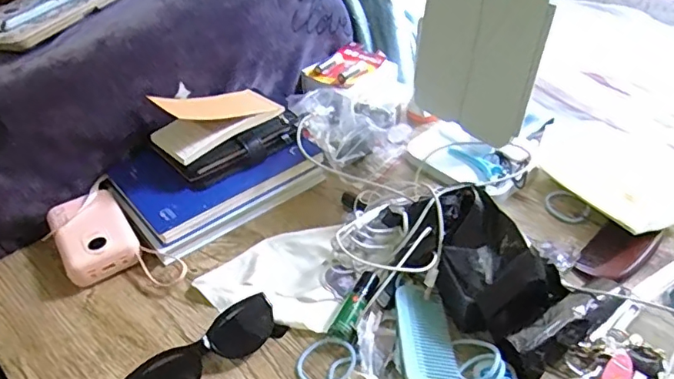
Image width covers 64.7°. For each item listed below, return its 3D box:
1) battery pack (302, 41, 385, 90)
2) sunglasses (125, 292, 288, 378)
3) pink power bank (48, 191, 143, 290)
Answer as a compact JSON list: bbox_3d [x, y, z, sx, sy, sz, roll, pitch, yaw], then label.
[{"bbox_3d":[0.017,-0.179,0.776,0.072,0.025,0.108,28,49,32],"label":"battery pack"},{"bbox_3d":[-0.111,0.139,0.445,0.138,0.027,0.040,-30,48,-28],"label":"sunglasses"},{"bbox_3d":[-0.251,0.045,0.545,0.069,0.032,0.105,-25,46,-24],"label":"pink power bank"}]

